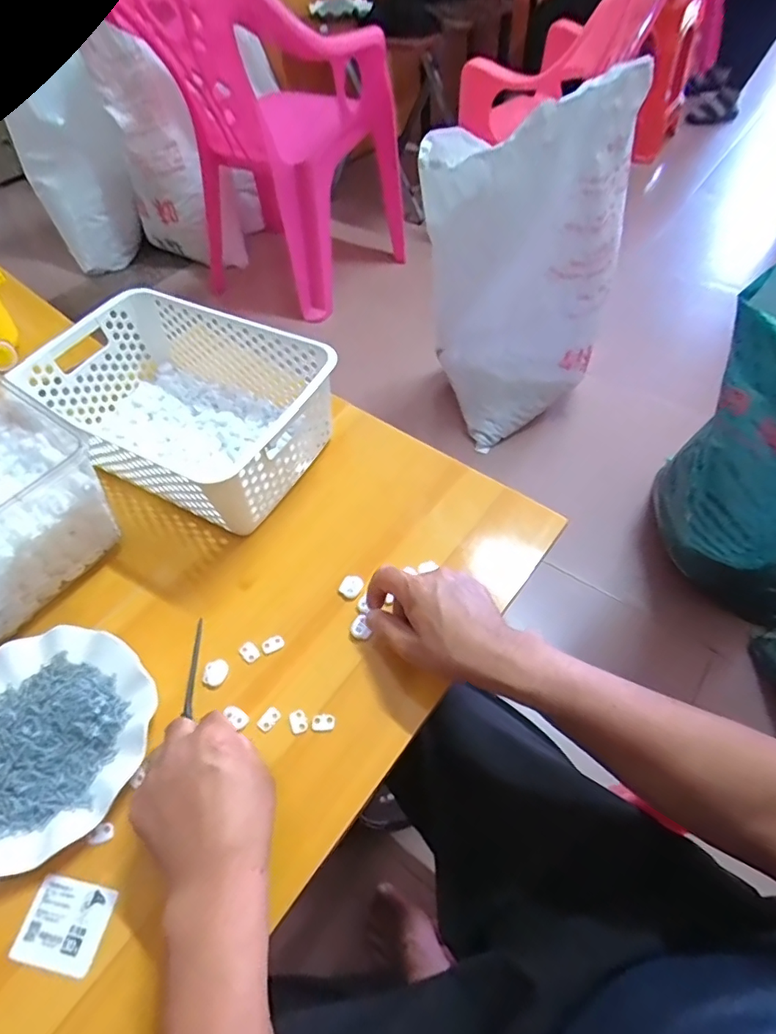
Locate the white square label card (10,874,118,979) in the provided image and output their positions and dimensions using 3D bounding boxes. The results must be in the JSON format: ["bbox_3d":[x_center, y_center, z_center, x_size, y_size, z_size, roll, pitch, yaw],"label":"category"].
[{"bbox_3d":[-0.230,0.289,0.380,0.060,0.004,0.050,8,55,9],"label":"white square label card"}]

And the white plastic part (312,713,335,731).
[{"bbox_3d":[-0.054,0.173,0.451,0.019,0.006,0.013,-7,54,-2],"label":"white plastic part"}]

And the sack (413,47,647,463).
[{"bbox_3d":[0.248,-0.453,1.070,0.371,0.600,0.231,11,55,11],"label":"sack"}]

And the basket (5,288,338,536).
[{"bbox_3d":[-0.228,-0.123,0.608,0.309,0.116,0.196,24,59,19],"label":"basket"}]

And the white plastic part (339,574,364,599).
[{"bbox_3d":[-0.036,0.068,0.520,0.023,0.011,0.021,-2,54,2],"label":"white plastic part"}]

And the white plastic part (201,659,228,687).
[{"bbox_3d":[-0.154,0.138,0.477,0.020,0.004,0.023,7,55,8],"label":"white plastic part"}]

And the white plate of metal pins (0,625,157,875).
[{"bbox_3d":[-0.289,0.182,0.441,0.178,0.022,0.180,-2,54,2],"label":"white plate of metal pins"}]

